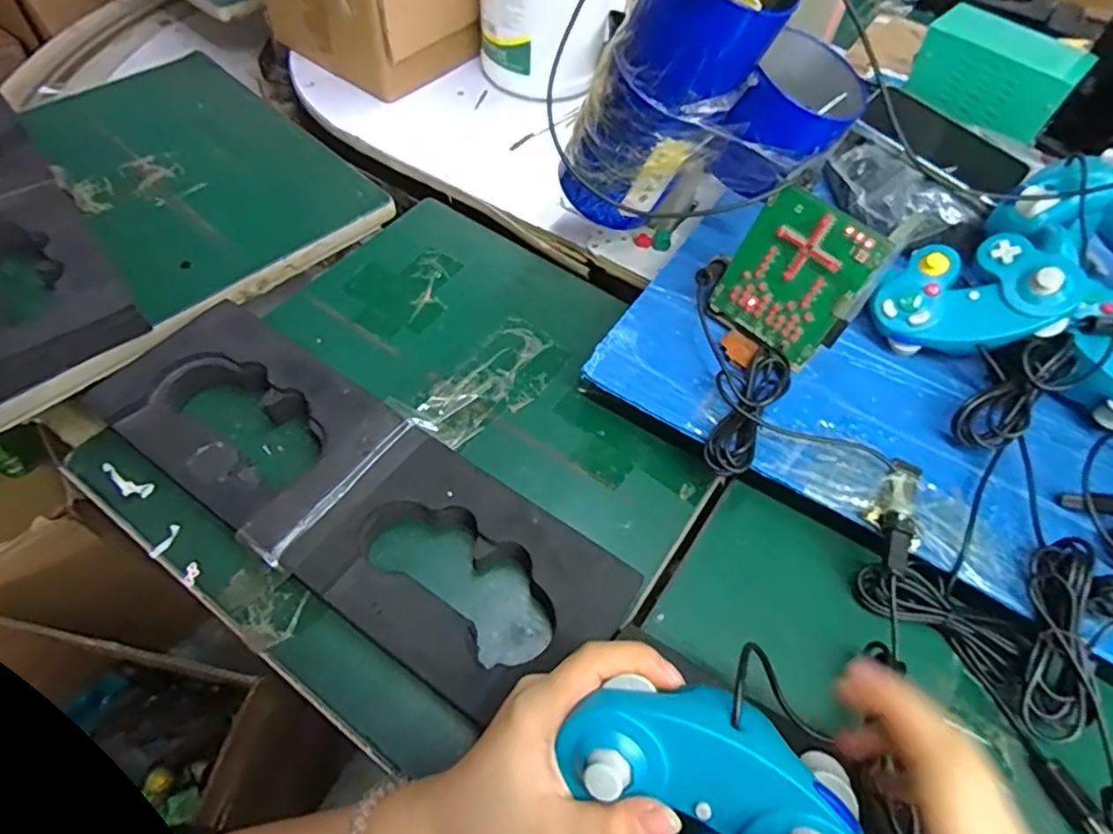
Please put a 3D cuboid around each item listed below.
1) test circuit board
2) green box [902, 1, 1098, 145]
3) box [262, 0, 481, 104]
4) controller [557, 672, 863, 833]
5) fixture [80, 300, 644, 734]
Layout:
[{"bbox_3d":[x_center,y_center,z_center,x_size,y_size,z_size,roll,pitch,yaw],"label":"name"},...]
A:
[{"bbox_3d":[0.171,-0.100,0.436,0.088,0.106,0.006,43,41,19],"label":"test circuit board"},{"bbox_3d":[0.490,-0.387,0.676,0.157,0.069,0.098,40,64,20],"label":"green box"},{"bbox_3d":[-0.223,-0.494,0.697,0.238,0.157,0.142,36,63,18],"label":"box"},{"bbox_3d":[0.062,0.163,0.257,0.125,0.050,0.084,26,98,17],"label":"controller"},{"bbox_3d":[-0.145,0.054,0.420,0.393,0.039,0.126,31,61,15],"label":"fixture"}]

